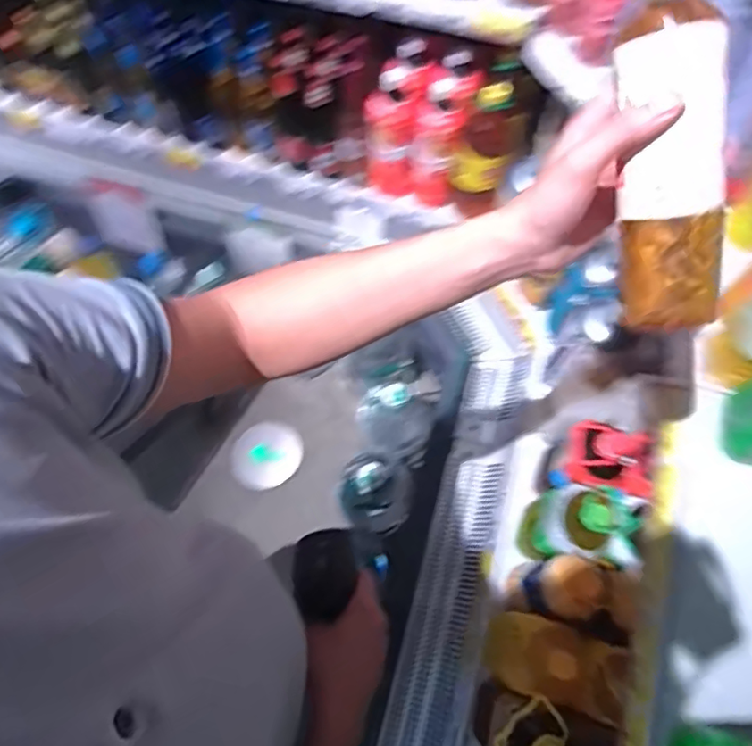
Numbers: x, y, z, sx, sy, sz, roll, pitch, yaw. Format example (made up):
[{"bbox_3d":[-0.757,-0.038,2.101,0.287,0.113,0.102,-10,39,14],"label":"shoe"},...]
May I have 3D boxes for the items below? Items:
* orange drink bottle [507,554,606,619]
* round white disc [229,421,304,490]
[{"bbox_3d":[0.285,0.344,0.927,0.091,0.272,0.091,2,69,1],"label":"orange drink bottle"},{"bbox_3d":[-0.306,0.232,1.611,0.203,0.012,0.180,-37,73,-13],"label":"round white disc"}]

